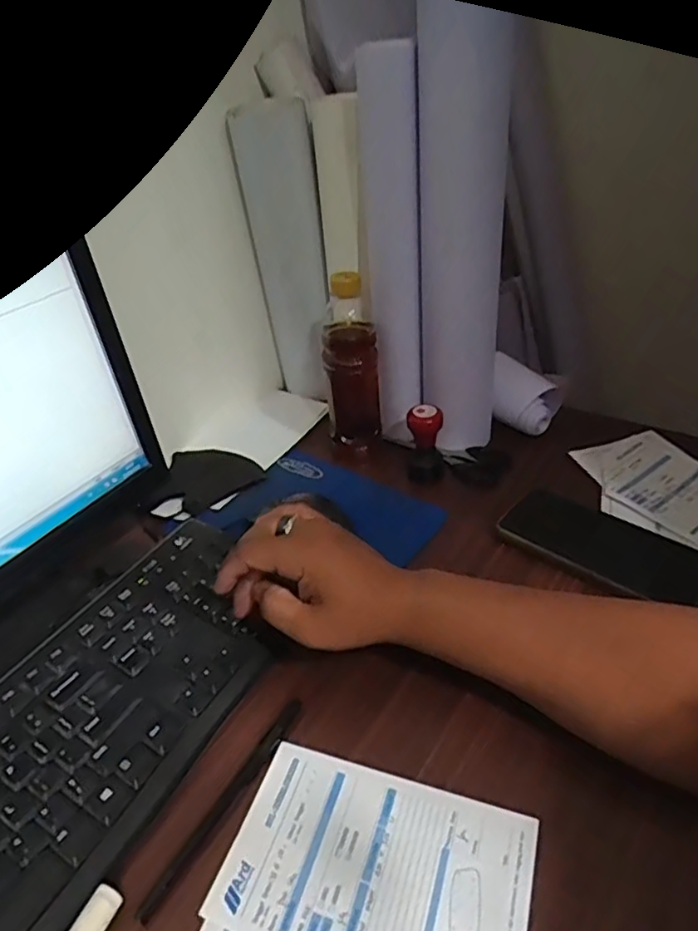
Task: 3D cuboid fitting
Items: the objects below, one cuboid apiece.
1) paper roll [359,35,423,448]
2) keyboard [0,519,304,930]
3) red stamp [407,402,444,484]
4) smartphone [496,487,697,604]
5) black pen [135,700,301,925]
[{"bbox_3d":[0.044,-0.191,0.599,0.038,0.355,0.044,-13,37,-10],"label":"paper roll"},{"bbox_3d":[-0.193,0.190,0.385,0.149,0.020,0.404,16,41,27],"label":"keyboard"},{"bbox_3d":[0.077,-0.023,0.617,0.032,0.075,0.032,-28,42,-28],"label":"red stamp"},{"bbox_3d":[0.218,0.065,0.527,0.167,0.012,0.081,22,44,32],"label":"smartphone"},{"bbox_3d":[-0.074,0.205,0.383,0.011,0.005,0.146,17,42,28],"label":"black pen"}]

